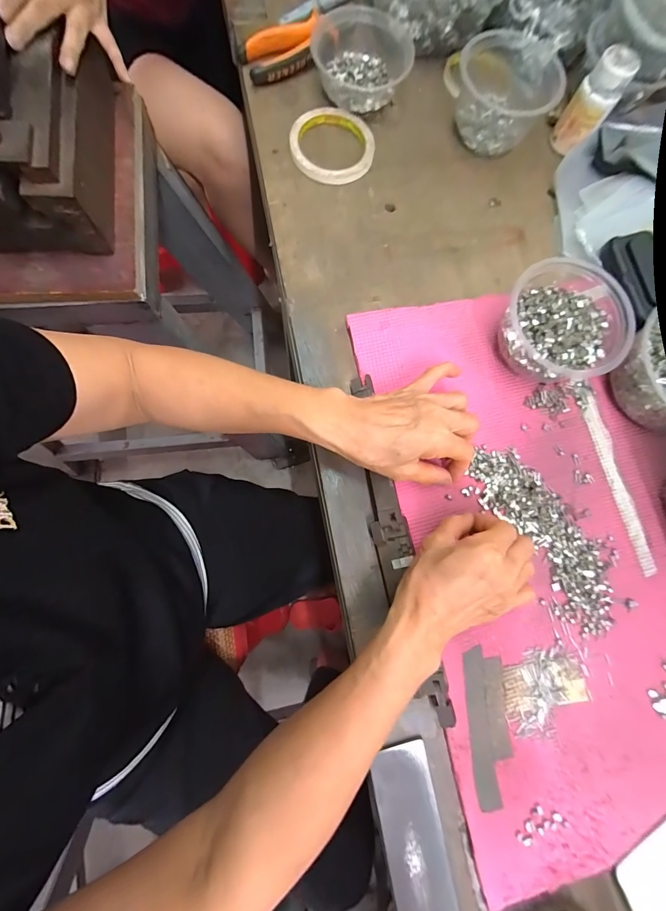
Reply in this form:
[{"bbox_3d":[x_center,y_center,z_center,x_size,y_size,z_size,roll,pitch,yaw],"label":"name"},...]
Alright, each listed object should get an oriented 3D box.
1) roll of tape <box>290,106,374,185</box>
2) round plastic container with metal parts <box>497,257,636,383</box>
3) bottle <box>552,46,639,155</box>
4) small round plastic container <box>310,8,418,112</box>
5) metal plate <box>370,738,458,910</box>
[{"bbox_3d":[0.001,-0.365,0.417,0.094,0.017,0.094,1,80,-5],"label":"roll of tape"},{"bbox_3d":[0.221,-0.126,0.354,0.107,0.066,0.104,1,80,-5],"label":"round plastic container with metal parts"},{"bbox_3d":[0.298,-0.405,0.410,0.045,0.077,0.049,32,79,1],"label":"bottle"},{"bbox_3d":[0.034,-0.461,0.415,0.113,0.035,0.104,1,80,-5],"label":"small round plastic container"},{"bbox_3d":[0.078,0.370,0.285,0.049,0.005,0.245,-10,81,-7],"label":"metal plate"}]

